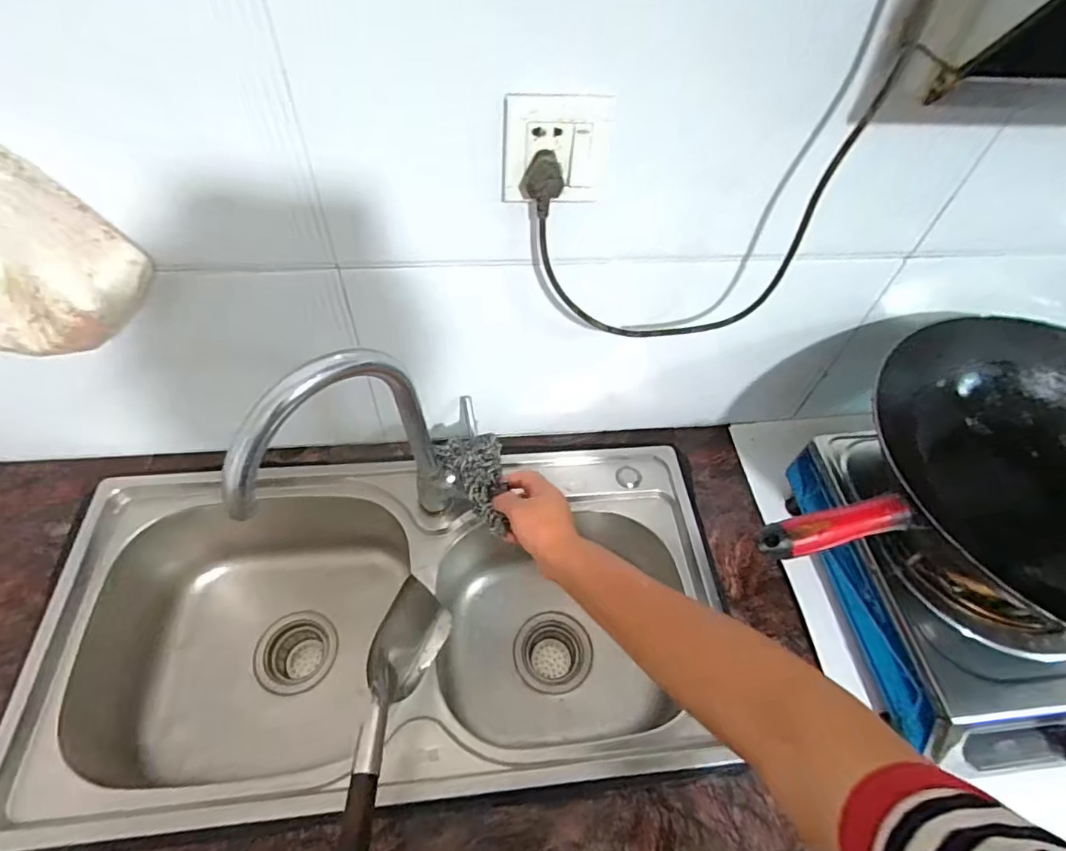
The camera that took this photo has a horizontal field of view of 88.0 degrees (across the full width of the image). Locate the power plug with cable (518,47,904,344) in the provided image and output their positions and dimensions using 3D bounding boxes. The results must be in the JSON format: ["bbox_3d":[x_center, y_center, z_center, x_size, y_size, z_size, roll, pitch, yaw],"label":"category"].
[{"bbox_3d":[0.124,-0.177,0.485,0.266,0.253,0.040,1,53,-3],"label":"power plug with cable"}]

